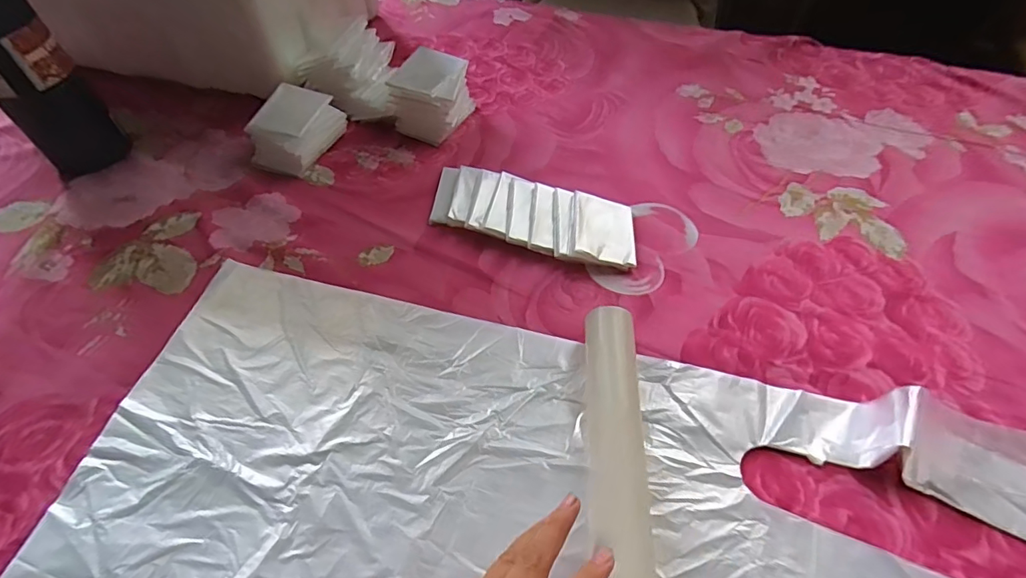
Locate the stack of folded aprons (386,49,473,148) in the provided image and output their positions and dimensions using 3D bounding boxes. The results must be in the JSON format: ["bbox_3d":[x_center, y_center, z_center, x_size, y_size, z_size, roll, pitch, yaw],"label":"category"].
[{"bbox_3d":[-0.098,-0.232,0.608,0.078,0.067,0.096,17,56,13],"label":"stack of folded aprons"}]

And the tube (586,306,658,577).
[{"bbox_3d":[0.068,0.168,0.318,0.041,0.034,0.356,3,52,4],"label":"tube"}]

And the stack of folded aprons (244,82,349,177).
[{"bbox_3d":[-0.248,-0.184,0.584,0.075,0.055,0.107,14,55,12],"label":"stack of folded aprons"}]

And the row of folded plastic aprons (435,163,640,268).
[{"bbox_3d":[0.019,-0.074,0.516,0.212,0.021,0.080,15,55,12],"label":"row of folded plastic aprons"}]

